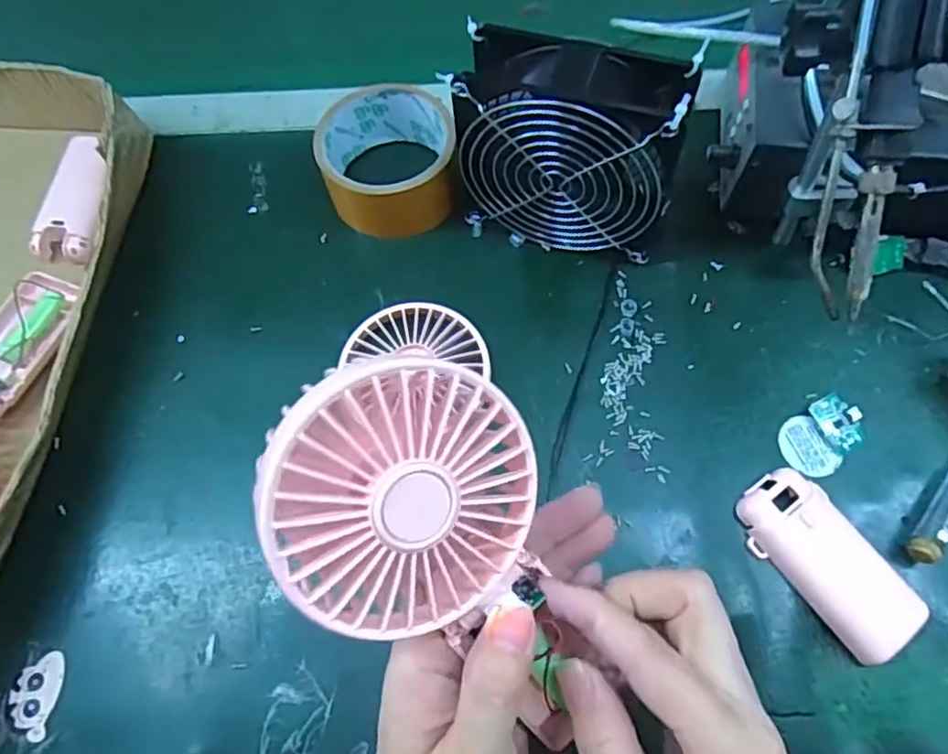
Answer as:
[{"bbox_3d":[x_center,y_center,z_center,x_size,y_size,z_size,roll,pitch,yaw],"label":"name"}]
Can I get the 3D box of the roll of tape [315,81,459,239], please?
[{"bbox_3d":[-0.055,-0.140,0.419,0.084,0.044,0.088,-1,67,2],"label":"roll of tape"}]

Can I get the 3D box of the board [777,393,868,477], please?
[{"bbox_3d":[0.192,0.032,0.353,0.047,0.006,0.034,-28,69,-9],"label":"board"}]

